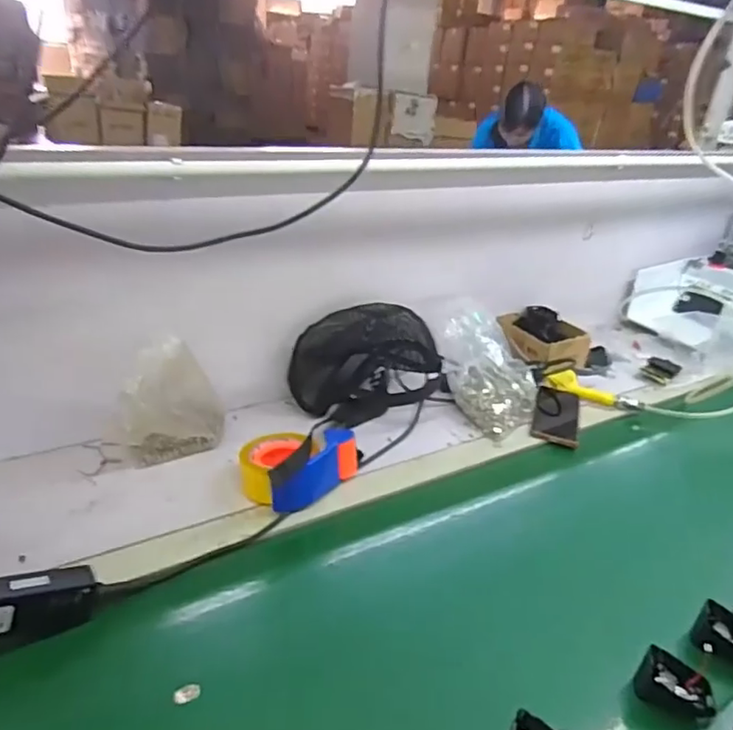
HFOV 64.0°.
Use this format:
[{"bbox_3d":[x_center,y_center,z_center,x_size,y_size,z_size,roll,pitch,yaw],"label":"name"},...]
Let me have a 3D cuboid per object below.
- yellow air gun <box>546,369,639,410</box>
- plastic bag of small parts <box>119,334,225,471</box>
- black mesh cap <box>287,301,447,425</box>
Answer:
[{"bbox_3d":[0.411,0.043,1.070,0.160,0.043,0.023,17,30,23],"label":"yellow air gun"},{"bbox_3d":[-0.267,0.053,0.792,0.146,0.167,0.059,-7,30,-22],"label":"plastic bag of small parts"},{"bbox_3d":[-0.004,-0.010,0.958,0.239,0.171,0.136,-10,31,-26],"label":"black mesh cap"}]

